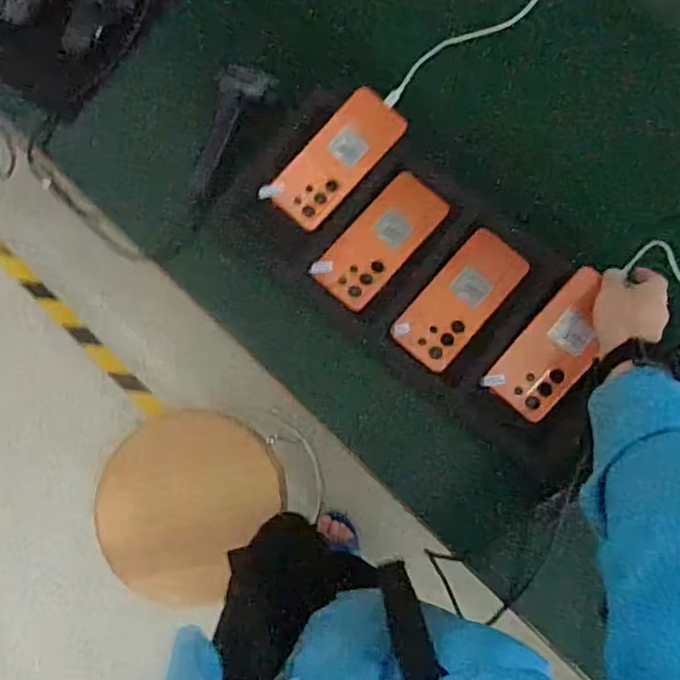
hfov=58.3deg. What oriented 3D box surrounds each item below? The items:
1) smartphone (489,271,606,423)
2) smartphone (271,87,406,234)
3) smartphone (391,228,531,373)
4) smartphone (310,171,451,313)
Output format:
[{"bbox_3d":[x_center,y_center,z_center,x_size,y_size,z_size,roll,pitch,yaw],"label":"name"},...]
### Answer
[{"bbox_3d":[0.237,0.007,0.664,0.074,0.007,0.166,40,98,17],"label":"smartphone"},{"bbox_3d":[-0.003,-0.216,0.732,0.081,0.005,0.178,41,90,7],"label":"smartphone"},{"bbox_3d":[0.141,-0.049,0.713,0.078,0.017,0.175,41,81,7],"label":"smartphone"},{"bbox_3d":[0.048,-0.118,0.721,0.081,0.007,0.170,41,86,13],"label":"smartphone"}]

